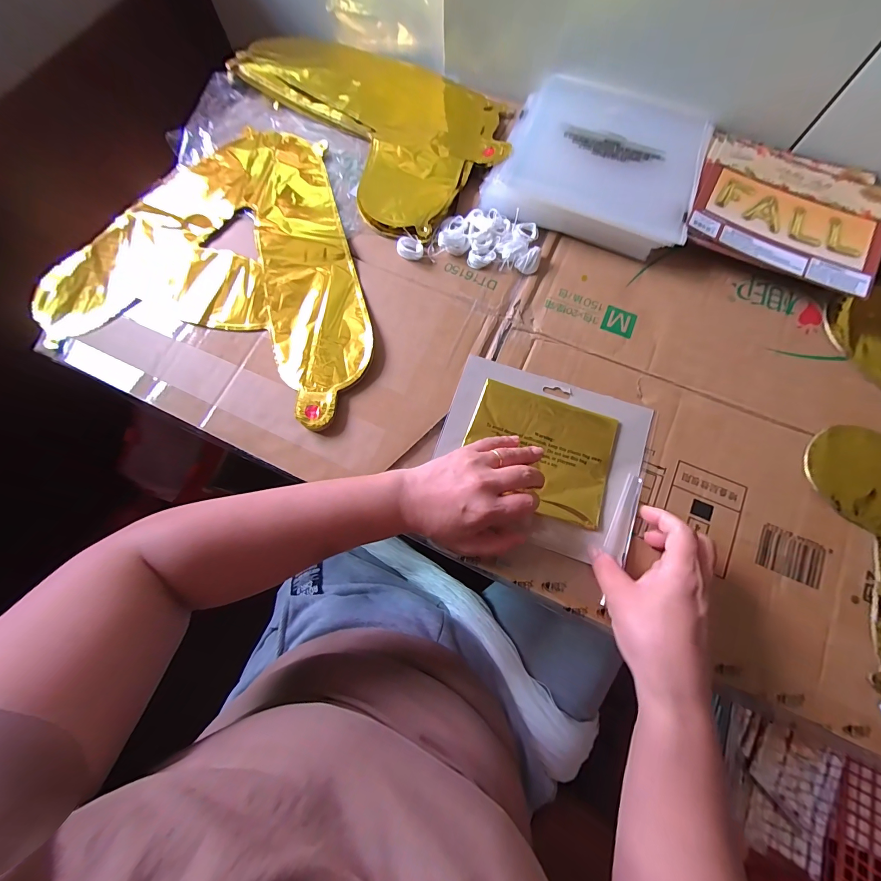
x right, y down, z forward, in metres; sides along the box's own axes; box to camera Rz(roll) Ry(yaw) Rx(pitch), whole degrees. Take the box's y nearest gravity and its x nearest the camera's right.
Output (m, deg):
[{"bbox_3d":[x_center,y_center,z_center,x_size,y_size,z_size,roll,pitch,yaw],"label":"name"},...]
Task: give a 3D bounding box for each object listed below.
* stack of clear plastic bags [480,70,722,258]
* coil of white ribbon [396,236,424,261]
[{"bbox_3d":[0.191,-0.340,0.447,0.226,0.034,0.236,19,74,7],"label":"stack of clear plastic bags"},{"bbox_3d":[-0.035,-0.220,0.425,0.029,0.015,0.027,0,73,1],"label":"coil of white ribbon"}]

